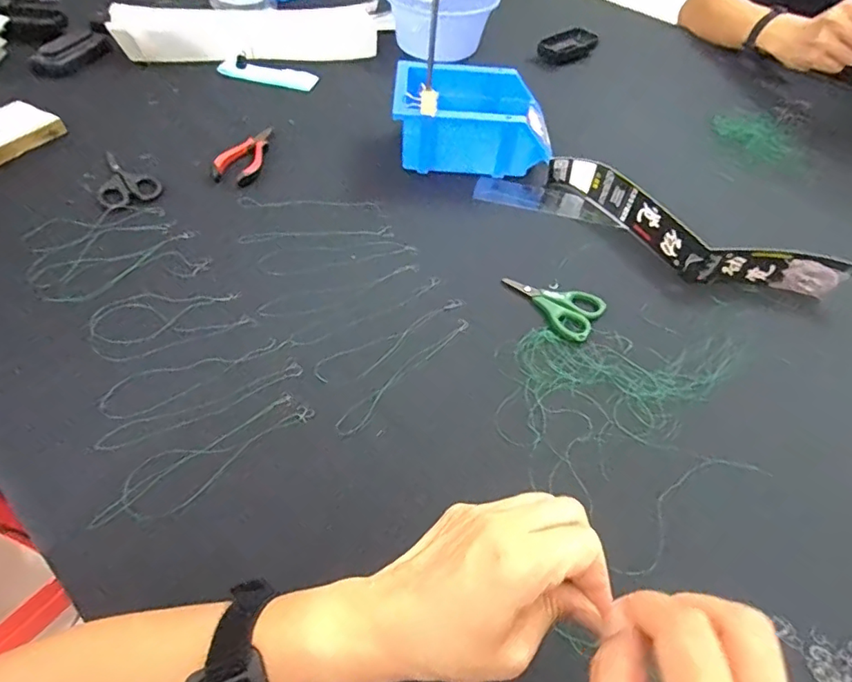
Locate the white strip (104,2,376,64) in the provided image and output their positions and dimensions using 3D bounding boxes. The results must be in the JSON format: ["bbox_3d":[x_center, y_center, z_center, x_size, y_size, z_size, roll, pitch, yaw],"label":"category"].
[{"bbox_3d":[-0.250,-0.445,0.762,0.363,0.048,0.086,-10,54,-11],"label":"white strip"}]

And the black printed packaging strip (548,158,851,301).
[{"bbox_3d":[0.264,-0.111,0.551,0.309,0.043,0.074,30,56,18],"label":"black printed packaging strip"}]

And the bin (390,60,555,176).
[{"bbox_3d":[0.052,-0.264,0.628,0.178,0.077,0.121,0,52,-4],"label":"bin"}]

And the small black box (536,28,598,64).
[{"bbox_3d":[0.231,-0.481,0.861,0.103,0.028,0.048,-33,61,-26],"label":"small black box"}]

